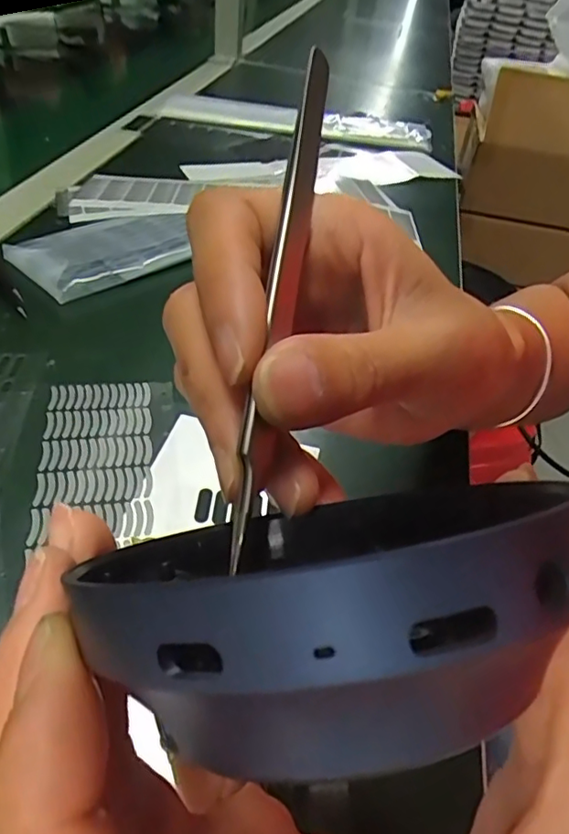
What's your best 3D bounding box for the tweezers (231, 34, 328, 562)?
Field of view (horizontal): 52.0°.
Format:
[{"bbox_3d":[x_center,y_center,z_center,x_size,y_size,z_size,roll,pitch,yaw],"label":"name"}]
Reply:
[{"bbox_3d":[0.000,-0.038,0.150,0.007,0.007,0.151,8,71,2],"label":"tweezers"}]

